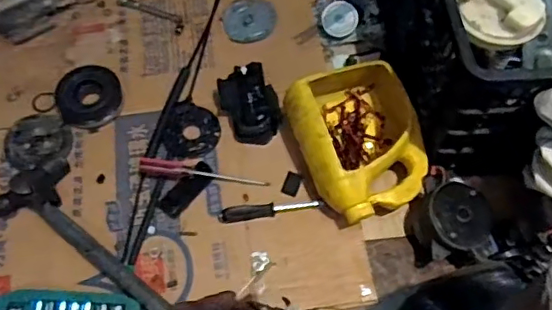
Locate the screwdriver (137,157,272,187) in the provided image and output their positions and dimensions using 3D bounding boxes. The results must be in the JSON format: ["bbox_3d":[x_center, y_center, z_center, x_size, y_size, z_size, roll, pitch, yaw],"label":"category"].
[{"bbox_3d":[-0.112,0.026,0.871,0.199,0.025,0.024,4,62,2],"label":"screwdriver"}]

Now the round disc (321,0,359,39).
[{"bbox_3d":[0.114,-0.244,1.005,0.063,0.010,0.065,-2,83,14],"label":"round disc"}]

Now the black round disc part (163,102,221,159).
[{"bbox_3d":[-0.136,-0.039,0.917,0.087,0.006,0.098,11,63,6],"label":"black round disc part"}]

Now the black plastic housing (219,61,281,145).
[{"bbox_3d":[-0.041,-0.083,0.902,0.082,0.065,0.122,-23,65,-12],"label":"black plastic housing"}]

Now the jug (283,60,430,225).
[{"bbox_3d":[0.128,-0.023,0.848,0.180,0.111,0.220,-21,64,-11],"label":"jug"}]

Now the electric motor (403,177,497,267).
[{"bbox_3d":[0.258,0.101,0.814,0.114,0.086,0.115,-11,63,-7],"label":"electric motor"}]

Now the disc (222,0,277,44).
[{"bbox_3d":[-0.048,-0.244,1.014,0.093,0.010,0.100,0,62,0],"label":"disc"}]

